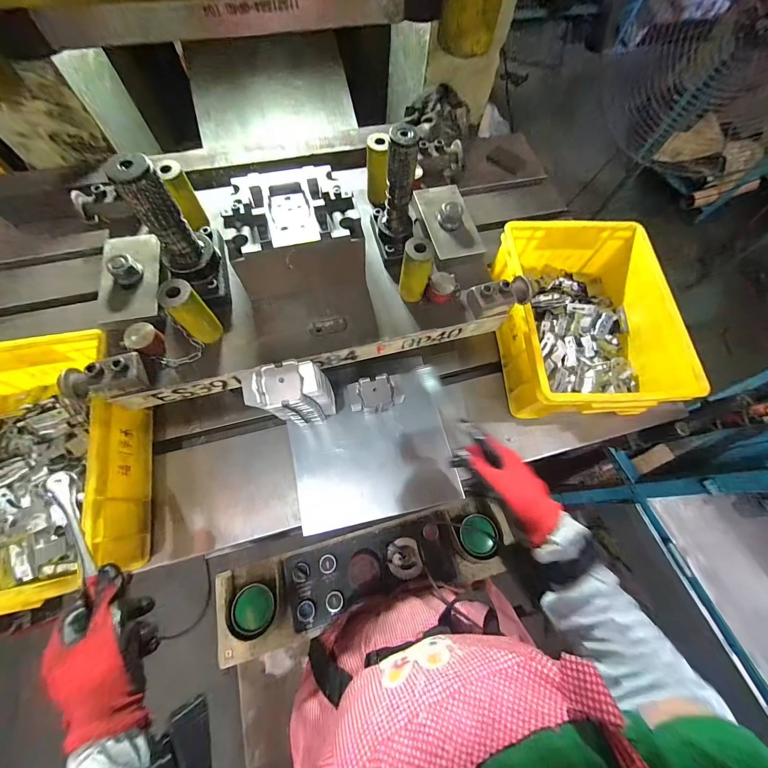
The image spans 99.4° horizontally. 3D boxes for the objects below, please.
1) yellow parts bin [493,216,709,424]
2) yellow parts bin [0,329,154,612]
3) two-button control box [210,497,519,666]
[{"bbox_3d":[0.348,-0.110,0.583,0.262,0.121,0.340,1,69,-2],"label":"yellow parts bin"},{"bbox_3d":[-0.495,0.119,0.461,0.258,0.131,0.343,-12,70,-7],"label":"yellow parts bin"},{"bbox_3d":[-0.024,0.334,0.575,0.536,0.083,0.142,-14,71,-8],"label":"two-button control box"}]

